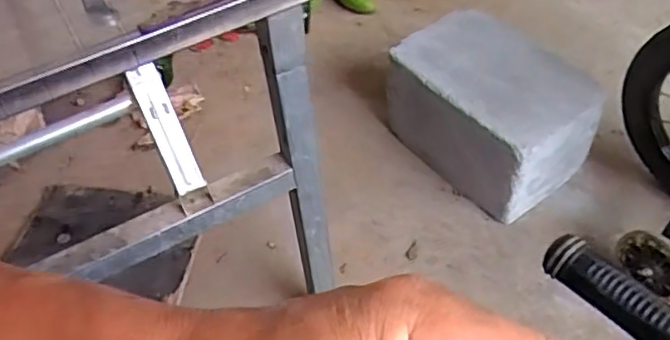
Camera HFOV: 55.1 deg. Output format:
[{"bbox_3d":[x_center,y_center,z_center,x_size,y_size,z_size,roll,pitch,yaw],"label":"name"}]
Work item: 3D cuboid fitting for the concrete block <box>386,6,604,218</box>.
[{"bbox_3d":[0.234,-0.083,1.036,0.165,0.207,0.292,-35,57,-23],"label":"concrete block"}]

